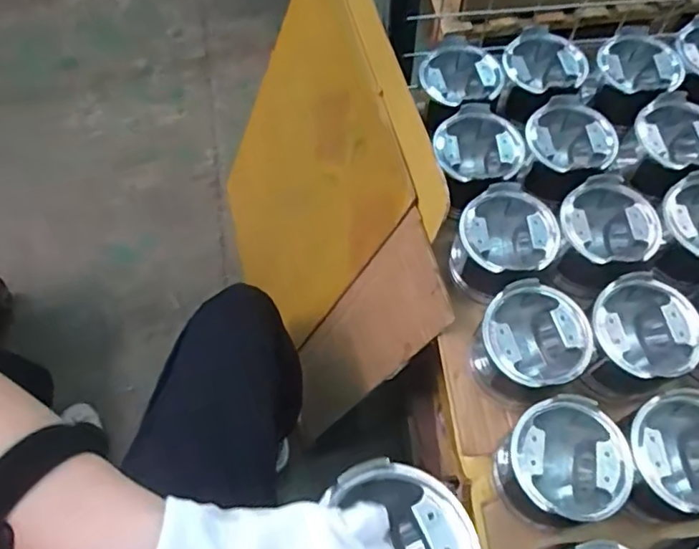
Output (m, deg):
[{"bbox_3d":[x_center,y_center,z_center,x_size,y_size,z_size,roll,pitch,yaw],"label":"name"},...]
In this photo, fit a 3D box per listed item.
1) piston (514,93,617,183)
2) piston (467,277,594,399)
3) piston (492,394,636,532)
[{"bbox_3d":[0.246,-0.143,0.639,0.099,0.065,0.100,41,71,19],"label":"piston"},{"bbox_3d":[0.174,0.074,0.561,0.099,0.105,0.095,0,64,1],"label":"piston"},{"bbox_3d":[0.185,0.168,0.501,0.101,0.079,0.098,0,64,1],"label":"piston"}]

